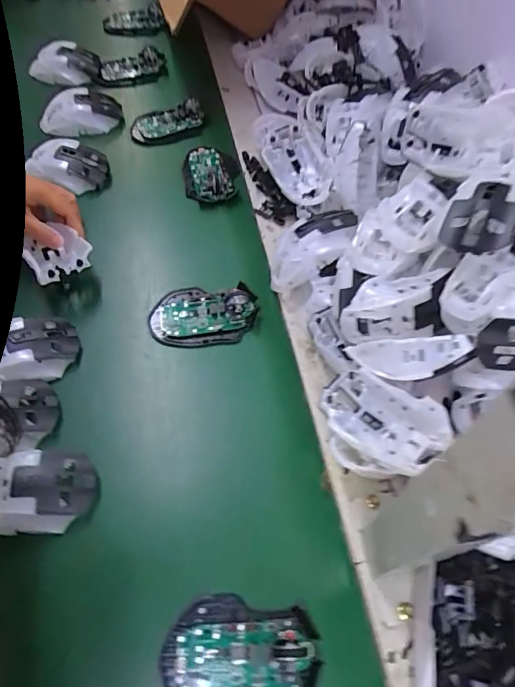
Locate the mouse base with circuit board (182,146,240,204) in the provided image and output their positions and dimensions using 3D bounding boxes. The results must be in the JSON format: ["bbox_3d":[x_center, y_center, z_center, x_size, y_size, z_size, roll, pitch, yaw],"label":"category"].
[{"bbox_3d":[-0.061,-0.220,0.618,0.071,0.018,0.102,-9,61,-2],"label":"mouse base with circuit board"}]

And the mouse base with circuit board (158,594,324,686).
[{"bbox_3d":[-0.013,0.230,0.344,0.112,0.031,0.071,7,62,6],"label":"mouse base with circuit board"}]

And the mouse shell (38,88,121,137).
[{"bbox_3d":[-0.258,-0.336,0.675,0.115,0.035,0.061,-5,61,0],"label":"mouse shell"}]

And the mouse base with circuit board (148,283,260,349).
[{"bbox_3d":[-0.058,-0.031,0.500,0.112,0.024,0.067,-3,61,1],"label":"mouse base with circuit board"}]

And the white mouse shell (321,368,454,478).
[{"bbox_3d":[0.100,0.072,0.389,0.101,0.032,0.076,29,66,17],"label":"white mouse shell"}]

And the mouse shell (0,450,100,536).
[{"bbox_3d":[-0.195,0.124,0.391,0.108,0.026,0.063,-2,61,2],"label":"mouse shell"}]

